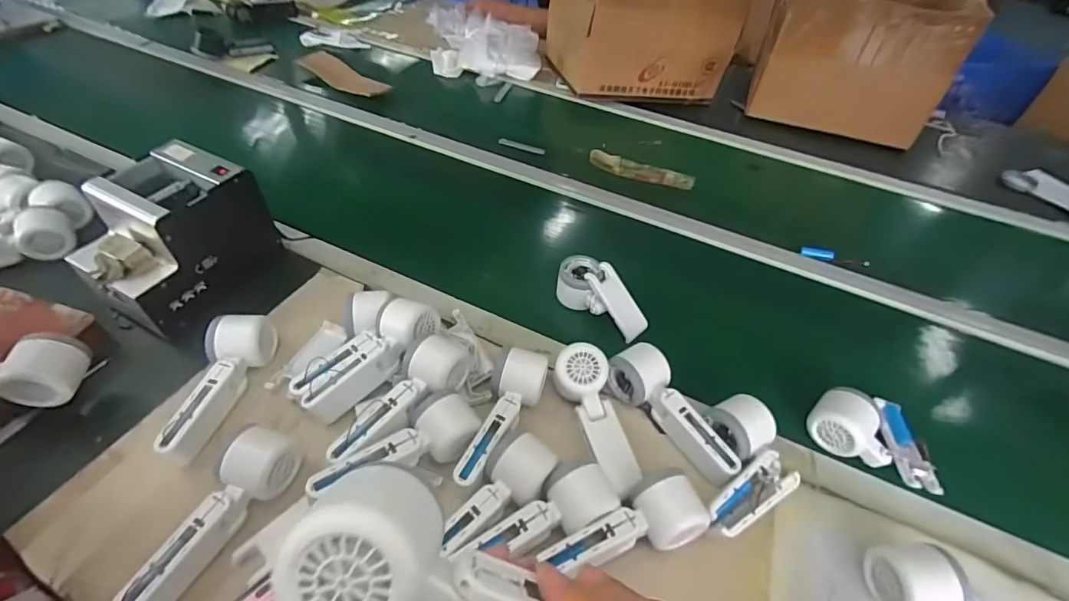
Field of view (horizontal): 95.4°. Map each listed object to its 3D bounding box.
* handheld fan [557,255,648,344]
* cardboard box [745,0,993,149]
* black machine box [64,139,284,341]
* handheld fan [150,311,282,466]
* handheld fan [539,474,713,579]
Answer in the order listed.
[{"bbox_3d":[0.087,-0.006,0.635,0.052,0.055,0.128,-34,58,-31],"label":"handheld fan"},{"bbox_3d":[0.692,-0.556,1.054,0.347,0.281,0.290,21,49,14],"label":"cardboard box"},{"bbox_3d":[-0.438,-0.079,0.592,0.126,0.149,0.178,25,50,17],"label":"black machine box"},{"bbox_3d":[-0.339,0.086,0.518,0.053,0.050,0.163,10,47,4],"label":"handheld fan"},{"bbox_3d":[0.076,0.207,0.440,0.160,0.046,0.058,-12,49,-16],"label":"handheld fan"}]

